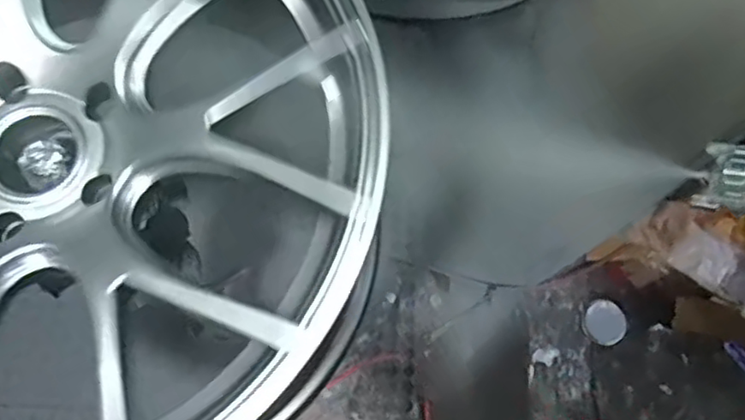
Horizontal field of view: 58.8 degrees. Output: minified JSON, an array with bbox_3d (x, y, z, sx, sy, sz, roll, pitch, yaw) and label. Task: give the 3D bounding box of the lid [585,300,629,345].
[{"bbox_3d":[0.509,0.242,1.434,0.086,0.014,0.091,1,73,-2],"label":"lid"}]

